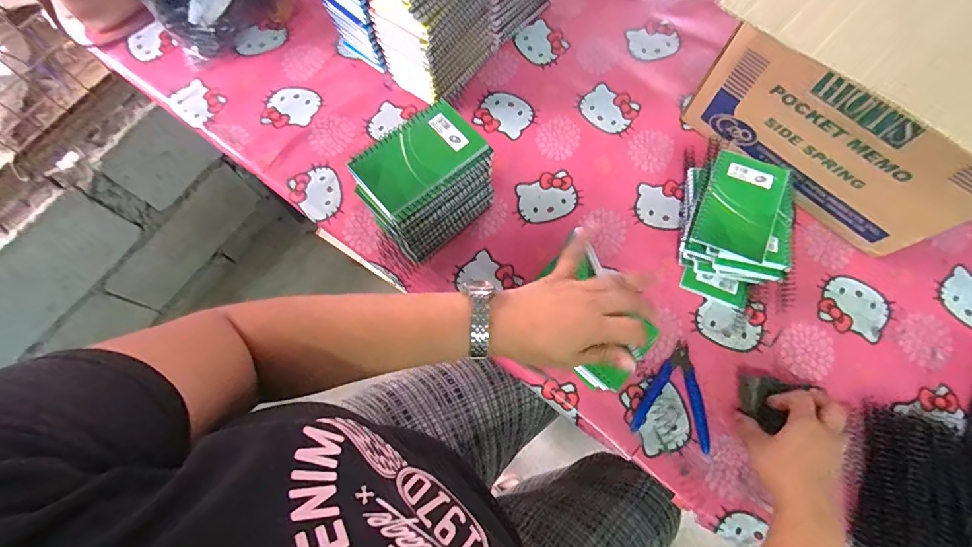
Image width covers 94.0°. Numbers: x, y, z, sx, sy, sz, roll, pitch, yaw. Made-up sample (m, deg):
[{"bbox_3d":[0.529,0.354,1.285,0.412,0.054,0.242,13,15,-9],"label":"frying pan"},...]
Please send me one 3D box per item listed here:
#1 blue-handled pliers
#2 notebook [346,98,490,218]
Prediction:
[{"bbox_3d":[0.221,0.137,0.530,0.083,0.006,0.114,12,71,5],"label":"blue-handled pliers"},{"bbox_3d":[-0.074,-0.128,0.491,0.133,0.008,0.083,-38,75,-11],"label":"notebook"}]

